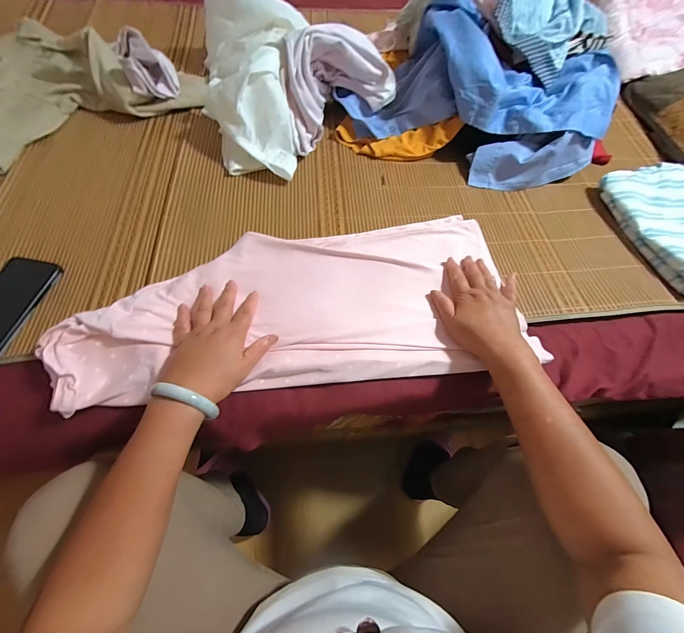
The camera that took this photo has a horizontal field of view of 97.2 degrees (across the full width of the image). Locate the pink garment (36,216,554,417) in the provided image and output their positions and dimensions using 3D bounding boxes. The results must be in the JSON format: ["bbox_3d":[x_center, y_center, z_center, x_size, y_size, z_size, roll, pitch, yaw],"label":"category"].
[{"bbox_3d":[-0.049,-0.013,0.425,0.617,0.036,0.250,-10,66,-10],"label":"pink garment"}]

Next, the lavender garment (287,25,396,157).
[{"bbox_3d":[-0.015,-0.441,0.573,0.239,0.125,0.121,-33,71,-16],"label":"lavender garment"}]

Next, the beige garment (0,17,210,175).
[{"bbox_3d":[-0.587,-0.479,0.594,0.480,0.079,0.390,-36,72,-17],"label":"beige garment"}]

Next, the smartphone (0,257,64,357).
[{"bbox_3d":[-0.466,-0.009,0.411,0.089,0.008,0.164,15,65,4],"label":"smartphone"}]

